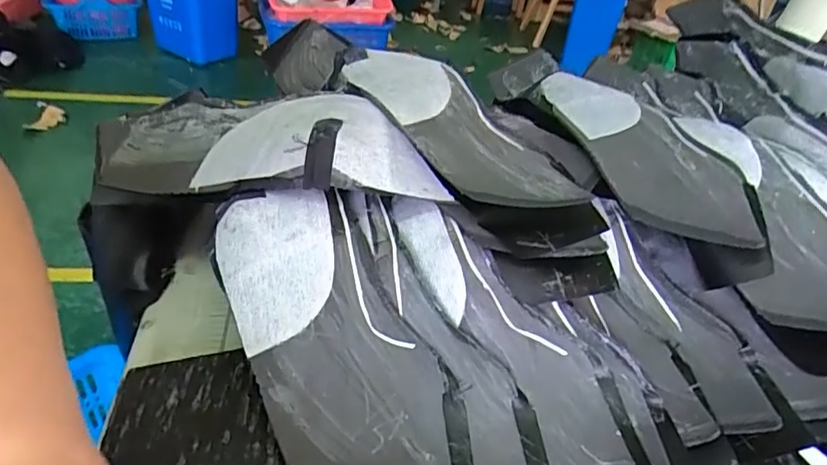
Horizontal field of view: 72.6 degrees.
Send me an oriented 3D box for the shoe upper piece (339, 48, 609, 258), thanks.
[{"bbox_3d":[0.031,-0.052,0.317,0.069,0.024,0.172,-30,69,-37],"label":"shoe upper piece"}]

